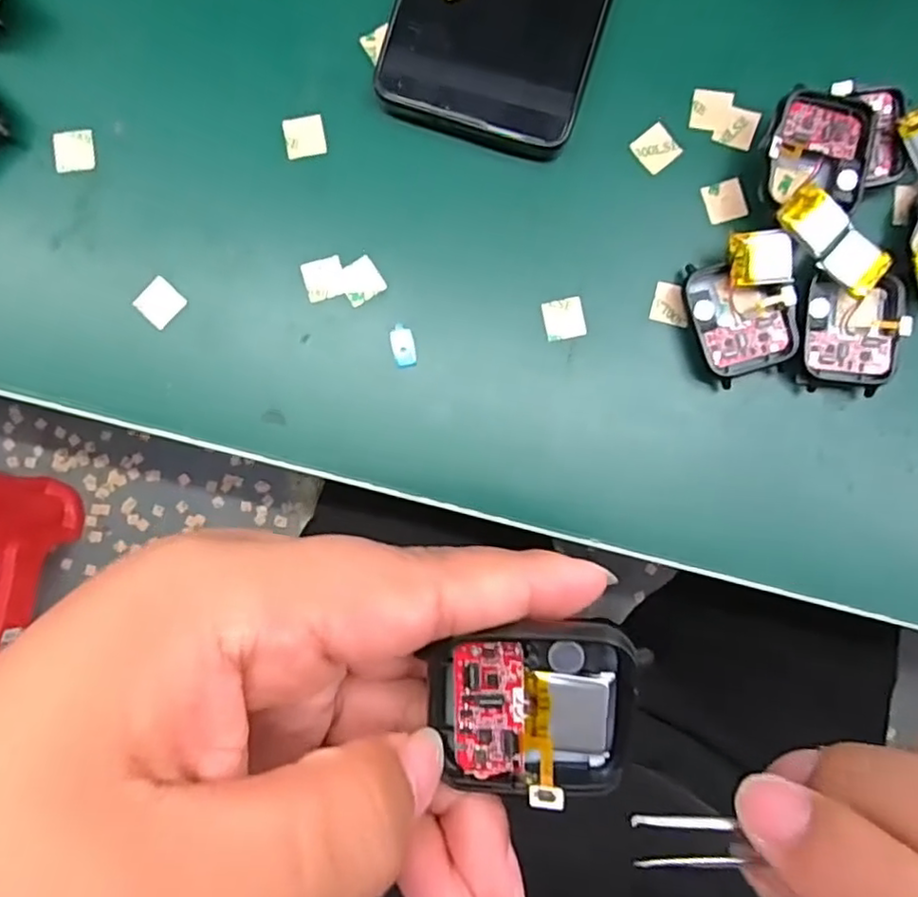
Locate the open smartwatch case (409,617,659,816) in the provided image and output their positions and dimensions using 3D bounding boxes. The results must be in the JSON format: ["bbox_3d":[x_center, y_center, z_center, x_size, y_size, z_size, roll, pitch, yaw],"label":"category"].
[{"bbox_3d":[0.016,0.055,0.135,0.042,0.011,0.038,4,90,0],"label":"open smartwatch case"}]

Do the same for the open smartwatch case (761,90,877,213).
[{"bbox_3d":[0.131,-0.110,0.234,0.042,0.010,0.041,0,96,-5],"label":"open smartwatch case"}]

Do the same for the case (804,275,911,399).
[{"bbox_3d":[0.150,-0.044,0.244,0.037,0.013,0.042,1,90,0],"label":"case"}]

